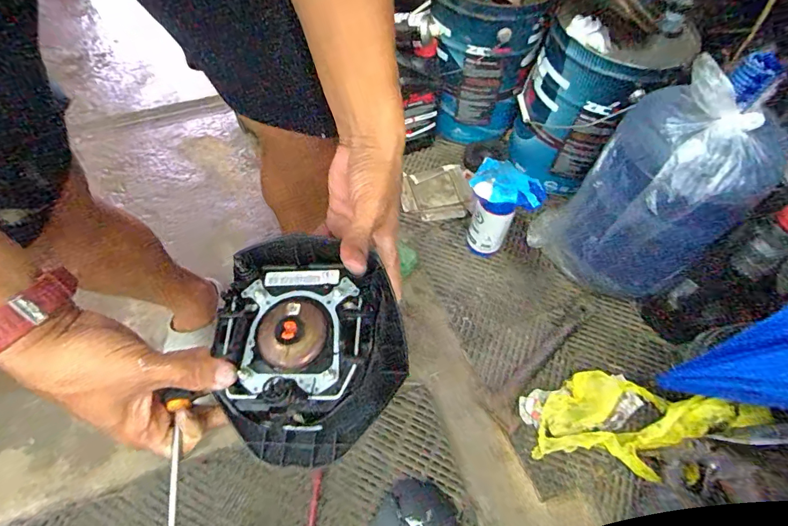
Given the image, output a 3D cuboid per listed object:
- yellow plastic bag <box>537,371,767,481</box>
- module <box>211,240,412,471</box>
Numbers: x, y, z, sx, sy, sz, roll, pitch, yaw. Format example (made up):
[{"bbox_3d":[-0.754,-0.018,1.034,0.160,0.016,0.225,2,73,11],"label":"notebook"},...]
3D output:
[{"bbox_3d":[0.440,0.278,0.761,0.374,0.075,0.179,-6,54,15],"label":"yellow plastic bag"},{"bbox_3d":[-0.069,0.070,0.362,0.146,0.077,0.167,1,56,-2],"label":"module"}]

